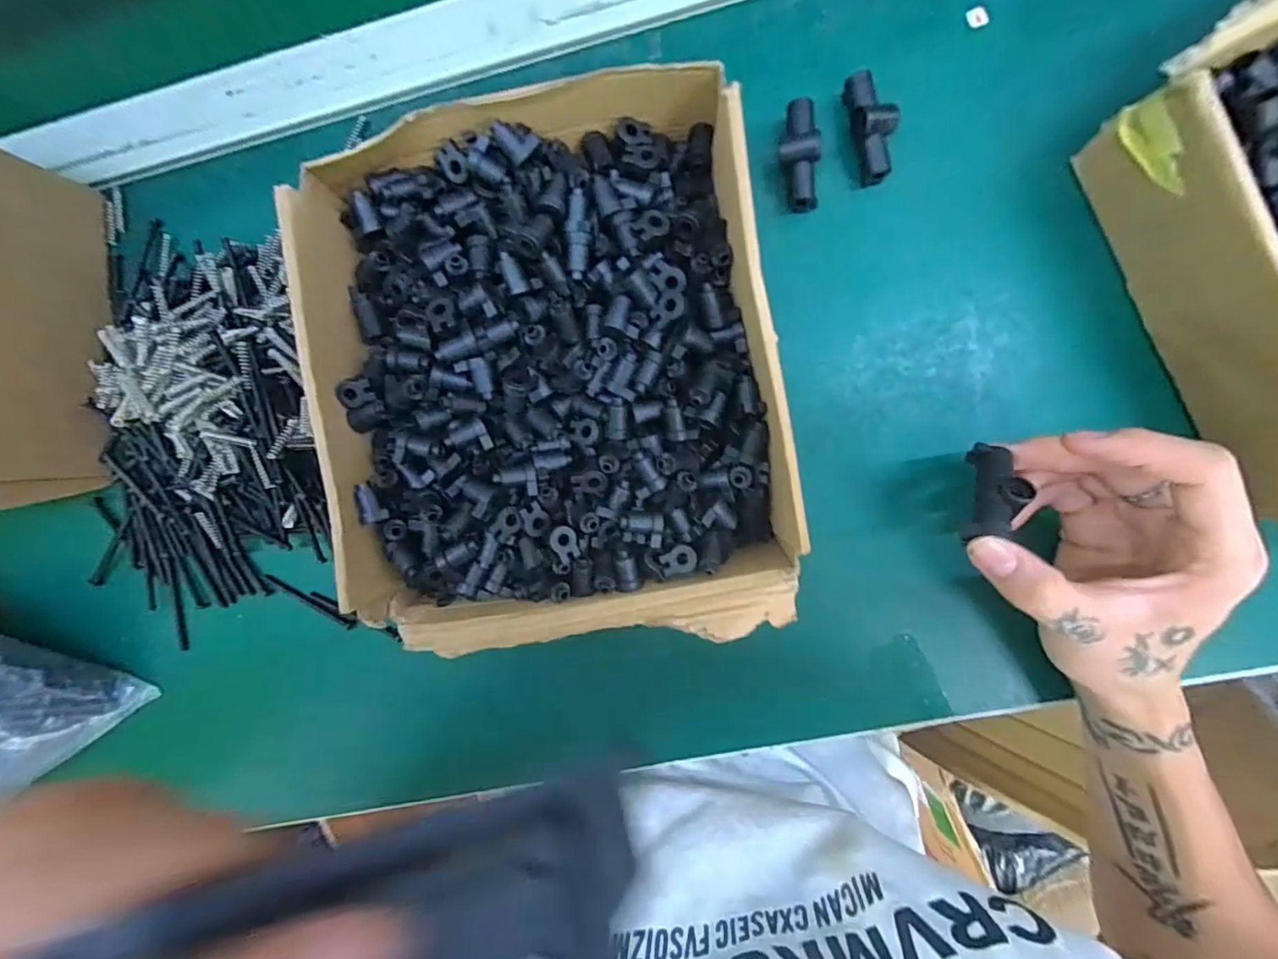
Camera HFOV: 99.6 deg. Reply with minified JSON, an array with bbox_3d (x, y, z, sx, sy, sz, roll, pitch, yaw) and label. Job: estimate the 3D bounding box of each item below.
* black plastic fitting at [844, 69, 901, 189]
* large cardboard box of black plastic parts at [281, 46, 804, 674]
[{"bbox_3d":[0.116,-0.176,0.272,0.019,0.027,0.050,-10,91,6],"label":"black plastic fitting"},{"bbox_3d":[-0.041,-0.048,0.263,0.203,0.069,0.244,-6,92,5],"label":"large cardboard box of black plastic parts"}]

